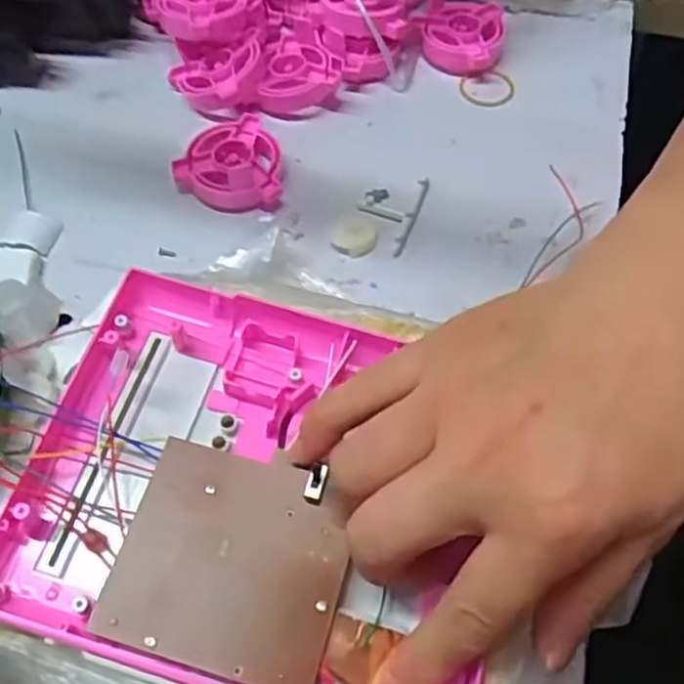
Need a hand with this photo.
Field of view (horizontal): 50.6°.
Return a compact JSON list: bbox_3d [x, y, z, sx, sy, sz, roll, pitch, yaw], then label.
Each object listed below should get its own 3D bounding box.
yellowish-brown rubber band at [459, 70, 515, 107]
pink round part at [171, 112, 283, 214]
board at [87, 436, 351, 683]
[{"bbox_3d":[0.084,-0.145,0.413,0.030,0.005,0.028,-1,65,2],"label":"yellowish-brown rubber band"},{"bbox_3d":[-0.058,-0.090,0.369,0.053,0.016,0.052,1,60,-2],"label":"pink round part"},{"bbox_3d":[-0.036,0.072,0.240,0.072,0.005,0.068,15,63,6],"label":"board"}]

